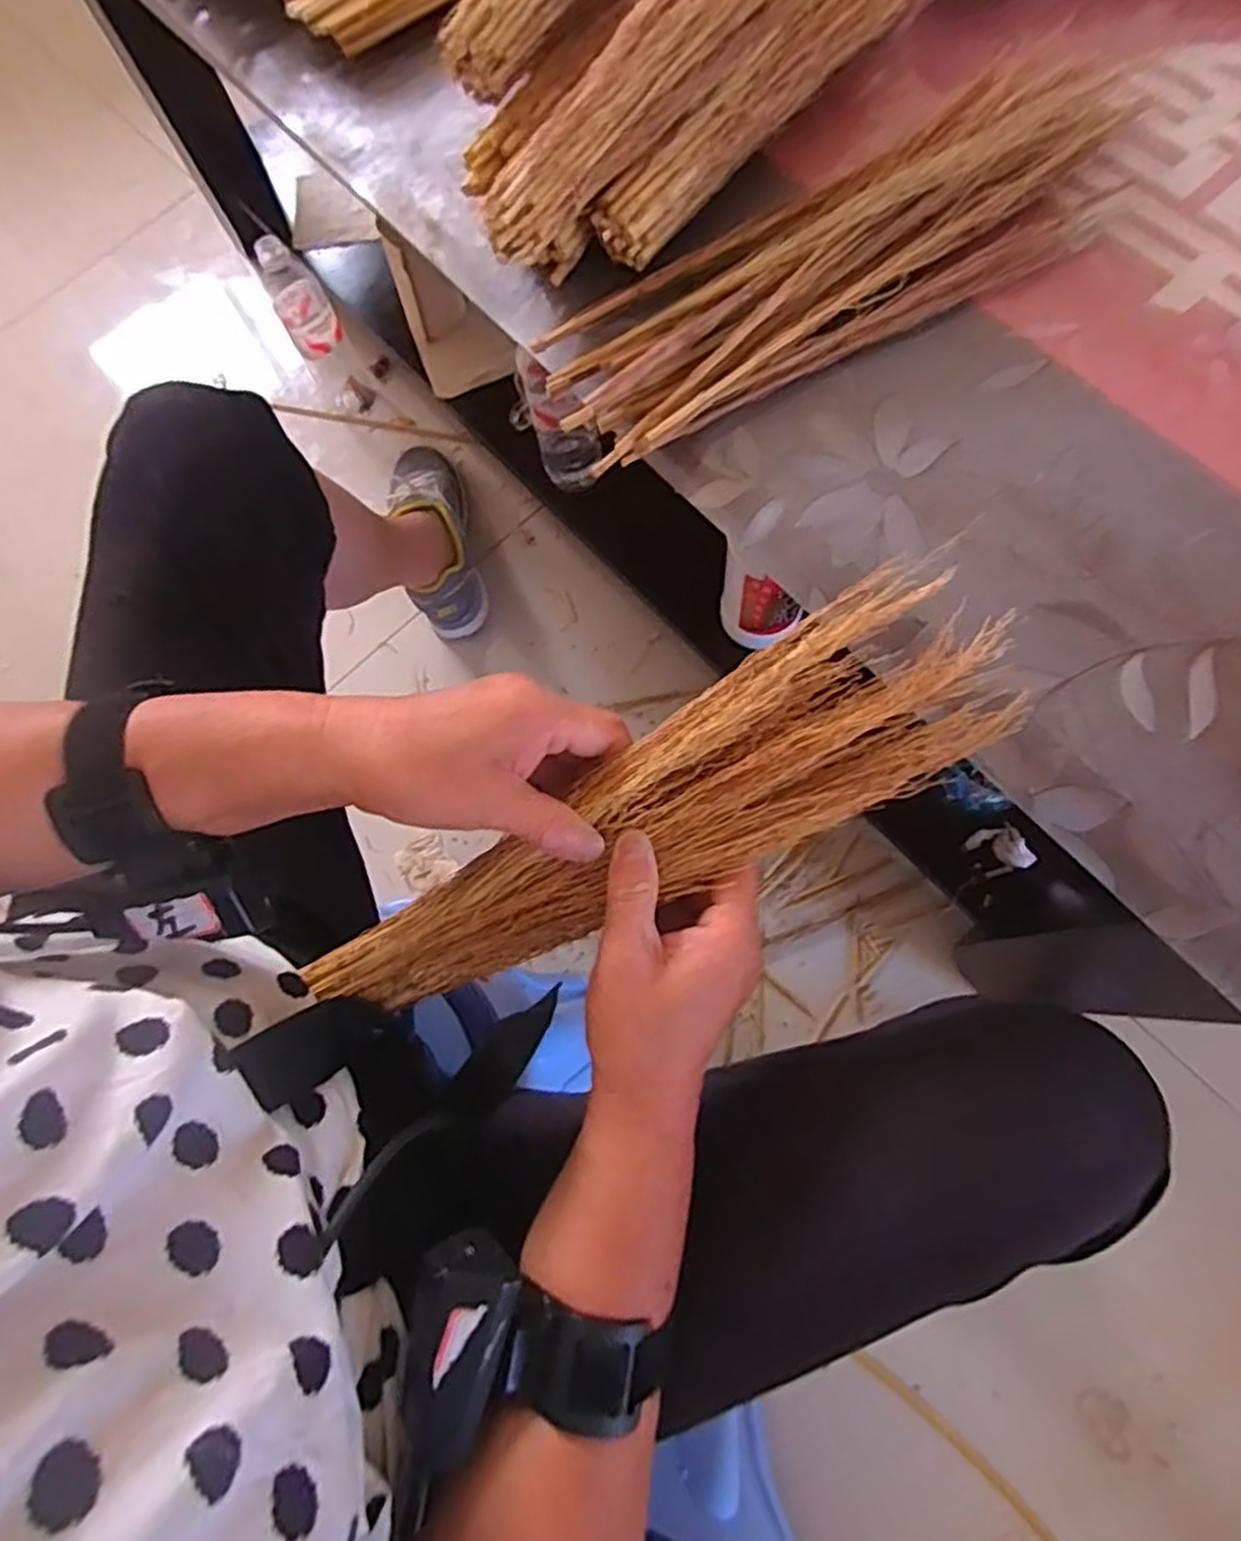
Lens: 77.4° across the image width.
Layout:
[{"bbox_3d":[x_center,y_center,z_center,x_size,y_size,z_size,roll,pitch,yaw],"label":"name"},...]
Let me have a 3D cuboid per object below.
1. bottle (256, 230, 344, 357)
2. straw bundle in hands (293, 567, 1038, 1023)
[{"bbox_3d":[-0.373,-0.547,0.881,0.062,0.121,0.071,-29,75,-3],"label":"bottle"},{"bbox_3d":[-0.001,0.028,0.334,0.323,0.033,0.071,-30,76,15],"label":"straw bundle in hands"}]

